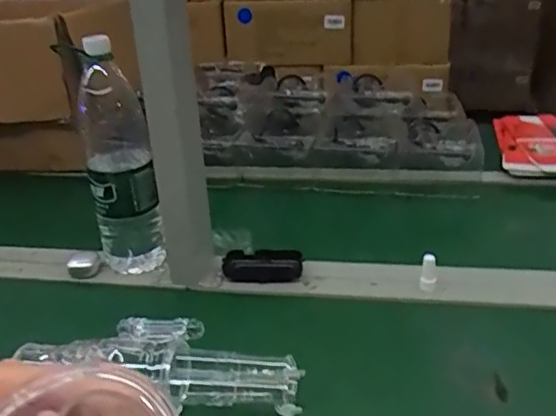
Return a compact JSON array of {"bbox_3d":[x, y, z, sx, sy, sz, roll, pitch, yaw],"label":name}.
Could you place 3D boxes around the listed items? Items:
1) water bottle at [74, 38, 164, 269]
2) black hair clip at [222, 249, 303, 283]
[{"bbox_3d":[-0.211,-0.052,0.776,0.093,0.320,0.077,-11,28,-16],"label":"water bottle"},{"bbox_3d":[-0.021,0.081,0.816,0.113,0.032,0.051,6,28,16],"label":"black hair clip"}]

